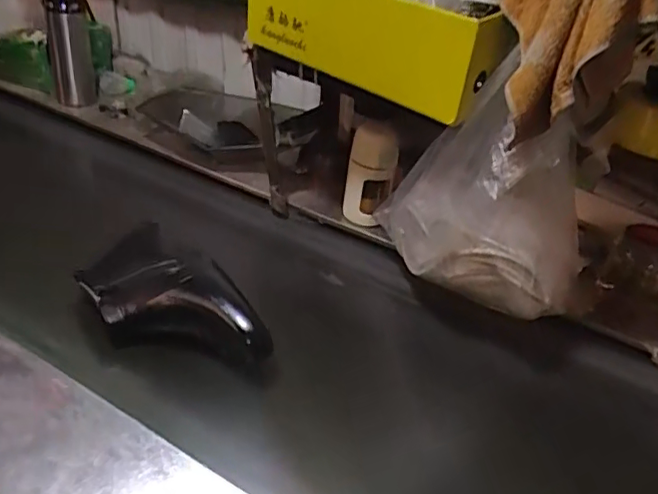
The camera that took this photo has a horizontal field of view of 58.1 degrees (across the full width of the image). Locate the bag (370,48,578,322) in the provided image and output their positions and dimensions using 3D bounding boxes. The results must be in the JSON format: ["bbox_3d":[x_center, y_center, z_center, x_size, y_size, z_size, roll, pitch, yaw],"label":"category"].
[{"bbox_3d":[0.181,-0.070,0.737,0.131,0.245,0.274,-21,43,-34],"label":"bag"}]

